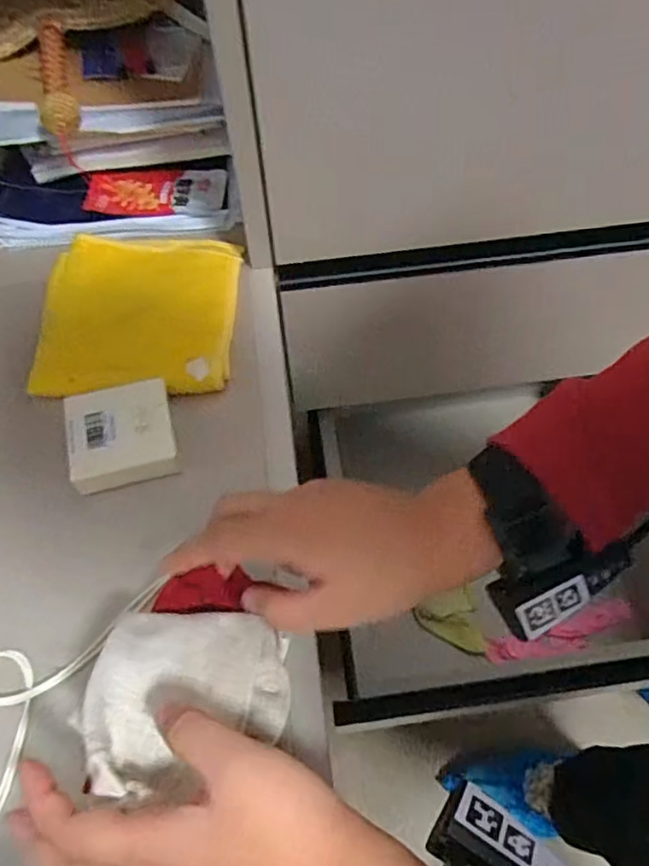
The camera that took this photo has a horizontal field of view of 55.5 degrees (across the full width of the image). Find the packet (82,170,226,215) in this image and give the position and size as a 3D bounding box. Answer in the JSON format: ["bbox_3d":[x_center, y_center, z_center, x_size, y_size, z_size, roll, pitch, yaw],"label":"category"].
[{"bbox_3d":[-0.150,-0.214,0.546,0.122,0.010,0.046,1,61,1],"label":"packet"}]

